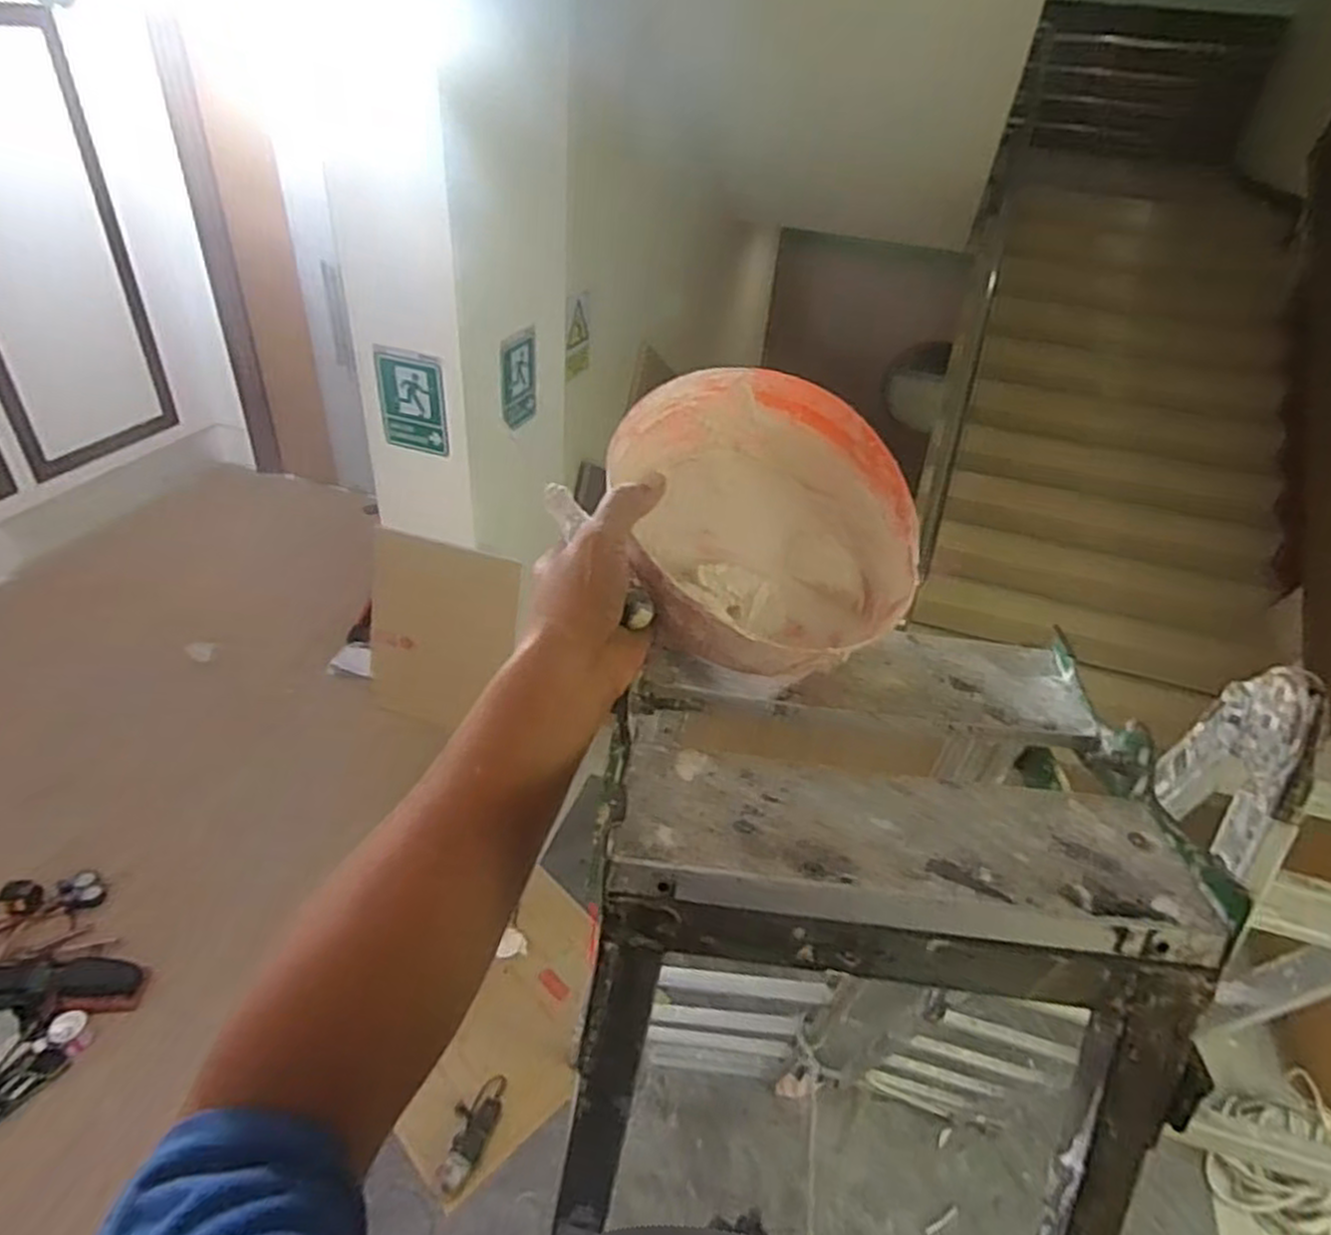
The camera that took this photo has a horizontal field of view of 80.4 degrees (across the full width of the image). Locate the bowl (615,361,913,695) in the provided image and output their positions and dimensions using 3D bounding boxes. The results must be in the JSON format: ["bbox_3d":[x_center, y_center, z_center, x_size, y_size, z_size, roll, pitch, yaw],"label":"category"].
[{"bbox_3d":[0.066,-0.057,0.525,0.206,0.093,0.206,7,57,-12],"label":"bowl"}]

